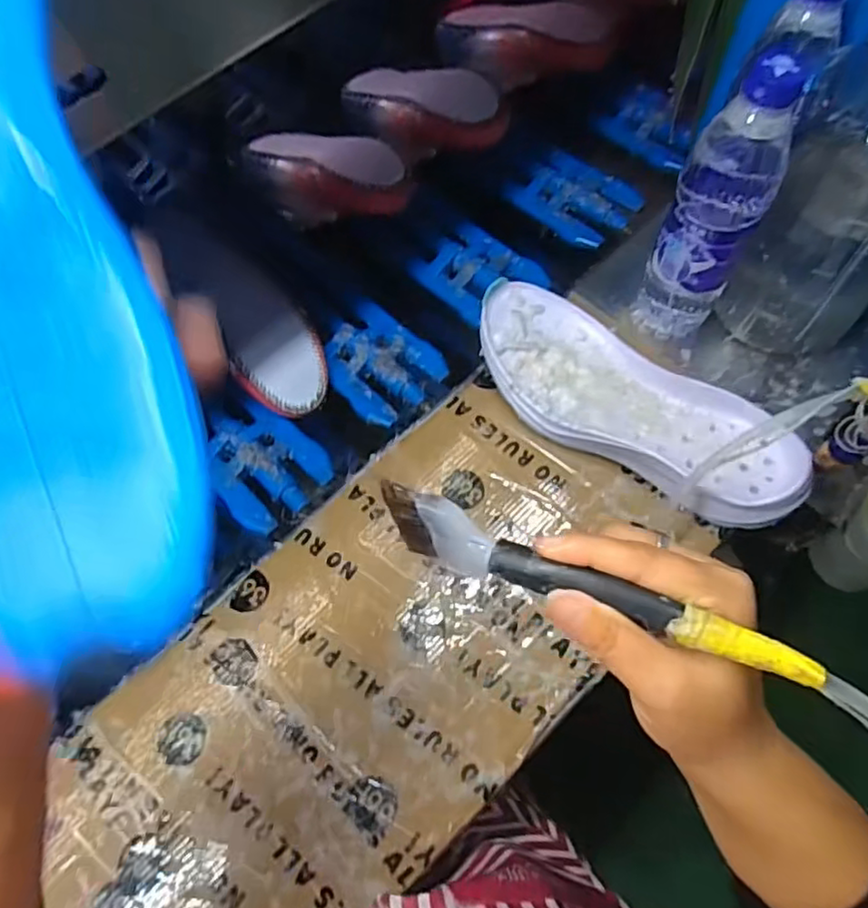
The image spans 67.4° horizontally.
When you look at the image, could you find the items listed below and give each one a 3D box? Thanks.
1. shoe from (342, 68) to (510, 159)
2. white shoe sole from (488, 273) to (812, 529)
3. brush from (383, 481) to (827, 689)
[{"bbox_3d":[-0.014,-0.350,0.669,0.078,0.059,0.223,-43,53,-18],"label":"shoe"},{"bbox_3d":[0.151,-0.037,0.516,0.276,0.054,0.108,34,69,17],"label":"white shoe sole"},{"bbox_3d":[0.058,0.051,0.257,0.171,0.027,0.018,18,65,19],"label":"brush"}]

